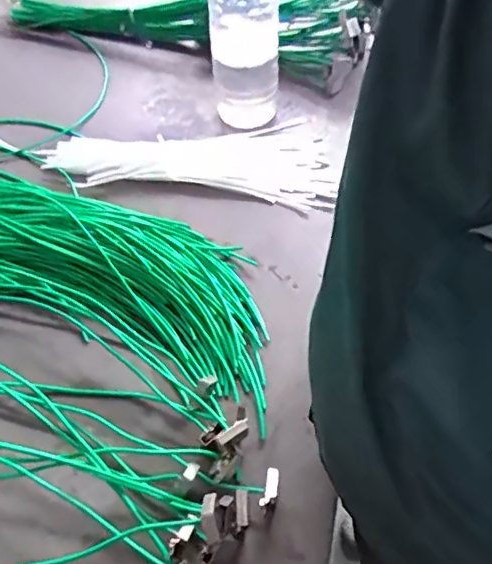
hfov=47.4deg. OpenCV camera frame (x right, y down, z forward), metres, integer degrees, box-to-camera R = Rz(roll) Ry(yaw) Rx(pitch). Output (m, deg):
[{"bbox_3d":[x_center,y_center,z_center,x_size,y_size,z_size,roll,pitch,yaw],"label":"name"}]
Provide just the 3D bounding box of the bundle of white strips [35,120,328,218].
[{"bbox_3d":[-0.089,-0.165,0.820,0.411,0.024,0.183,-5,55,-1],"label":"bundle of white strips"}]

